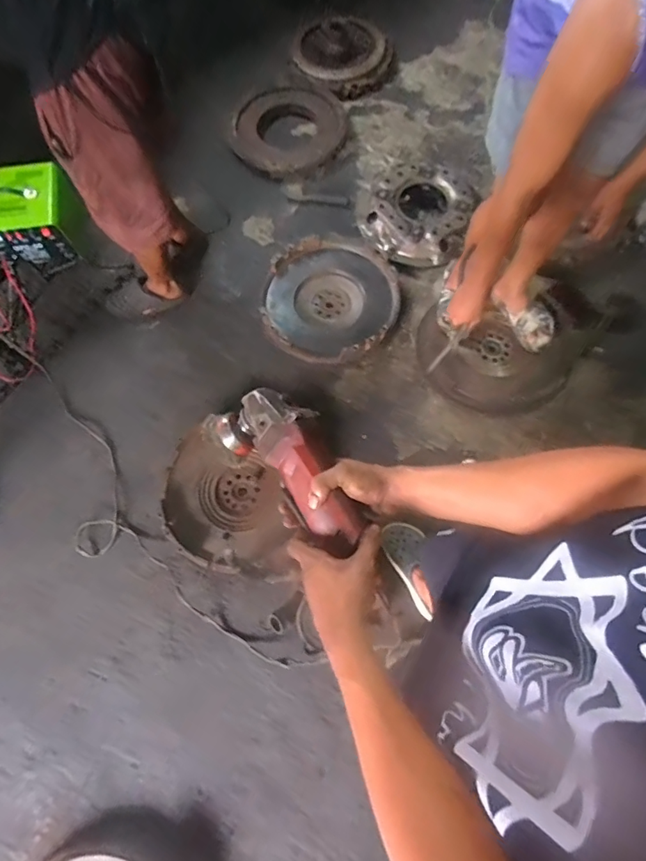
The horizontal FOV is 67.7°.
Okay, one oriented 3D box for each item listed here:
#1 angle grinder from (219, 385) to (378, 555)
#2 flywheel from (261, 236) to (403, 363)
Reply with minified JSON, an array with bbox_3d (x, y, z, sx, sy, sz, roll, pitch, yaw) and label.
[{"bbox_3d":[-0.029,0.043,0.570,0.091,0.065,0.223,-37,75,-15],"label":"angle grinder"},{"bbox_3d":[0.028,-0.465,1.688,0.455,0.089,0.490,0,70,1],"label":"flywheel"}]

